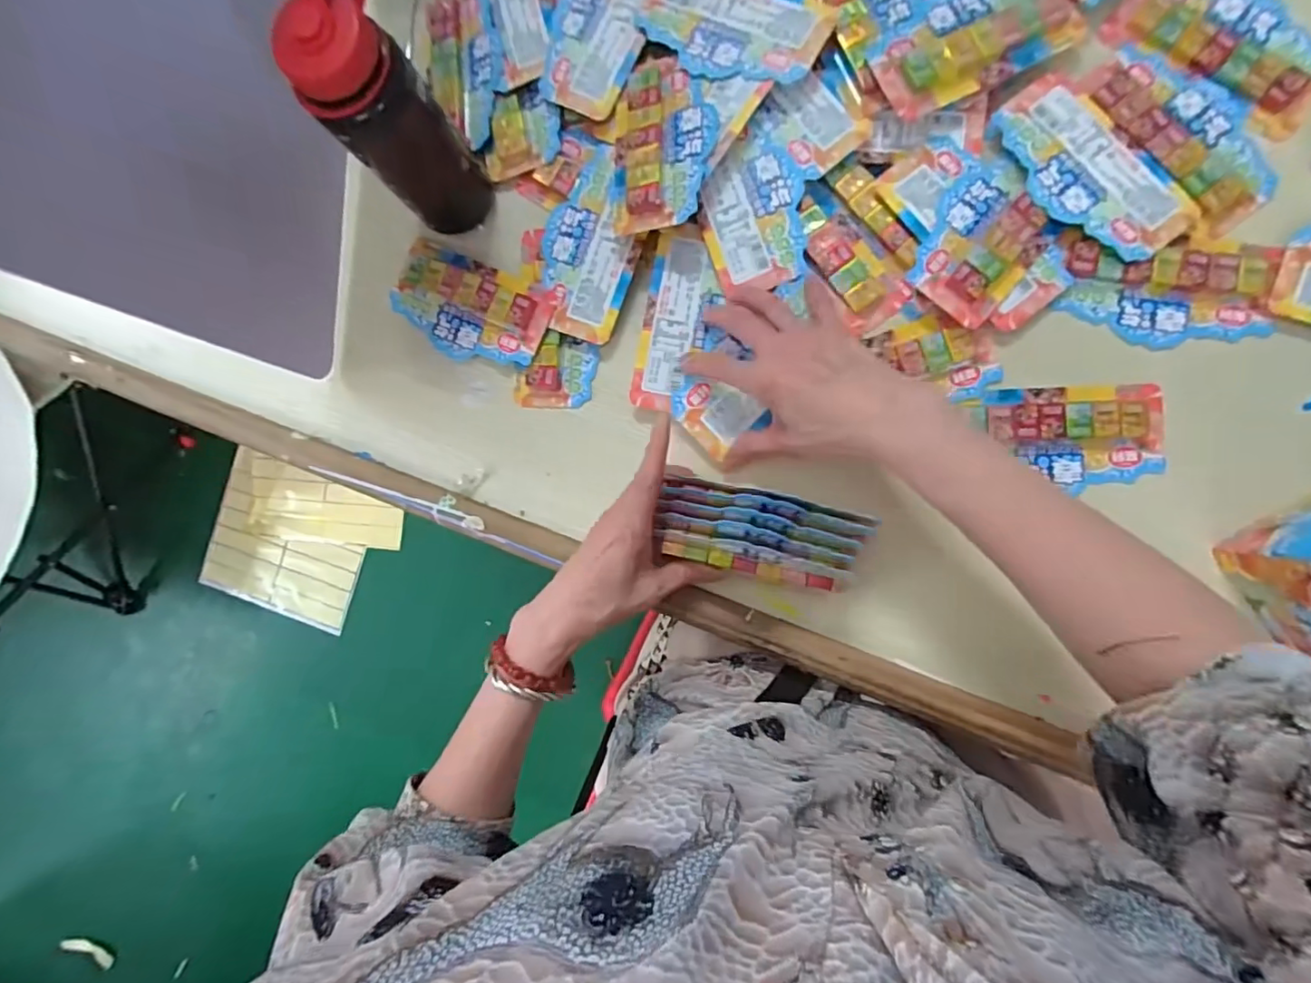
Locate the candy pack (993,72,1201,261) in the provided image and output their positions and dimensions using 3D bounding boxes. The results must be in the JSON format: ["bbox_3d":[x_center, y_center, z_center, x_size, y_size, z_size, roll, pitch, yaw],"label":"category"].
[{"bbox_3d":[0.302,-0.224,0.394,0.073,0.007,0.145,-37,85,7],"label":"candy pack"}]

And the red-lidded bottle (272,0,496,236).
[{"bbox_3d":[-0.172,-0.261,0.381,0.059,0.169,0.099,-8,88,9],"label":"red-lidded bottle"}]

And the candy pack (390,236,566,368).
[{"bbox_3d":[-0.153,-0.150,0.457,0.142,0.011,0.078,22,93,8],"label":"candy pack"}]

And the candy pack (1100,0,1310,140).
[{"bbox_3d":[0.397,-0.313,0.391,0.143,0.012,0.074,40,95,7],"label":"candy pack"}]

